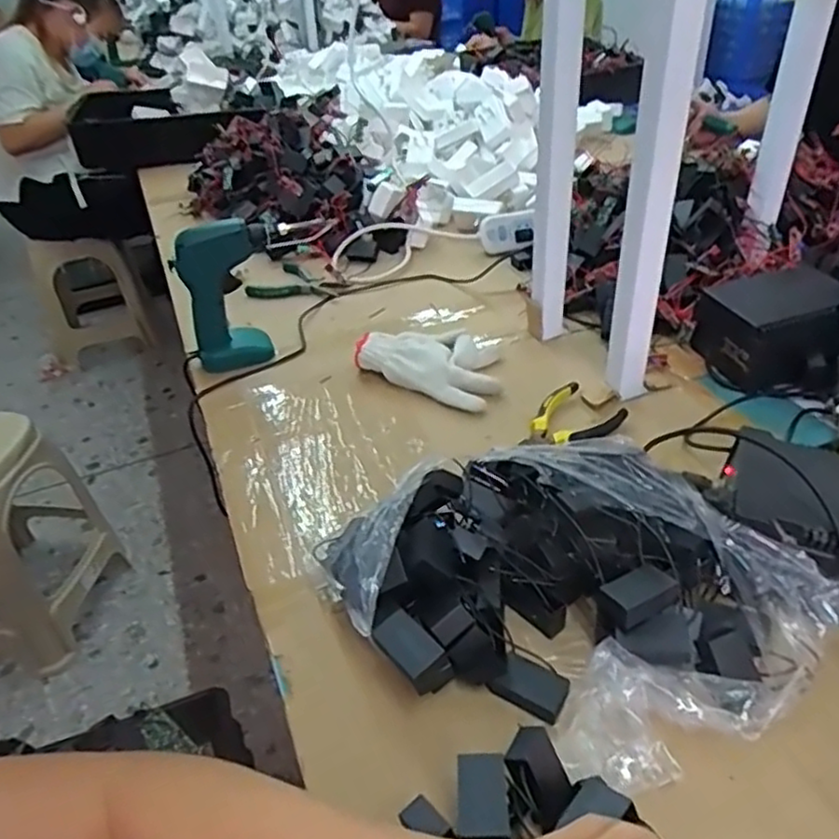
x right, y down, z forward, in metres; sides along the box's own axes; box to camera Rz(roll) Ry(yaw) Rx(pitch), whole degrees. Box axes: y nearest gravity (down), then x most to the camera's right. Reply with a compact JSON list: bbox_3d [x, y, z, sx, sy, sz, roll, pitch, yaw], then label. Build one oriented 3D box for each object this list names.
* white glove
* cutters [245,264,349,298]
[{"bbox_3d":[0.023,-0.073,0.818,0.175,0.034,0.120,22,44,29],"label":"white glove"},{"bbox_3d":[-0.180,-0.199,1.019,0.129,0.011,0.093,18,43,25],"label":"cutters"}]

